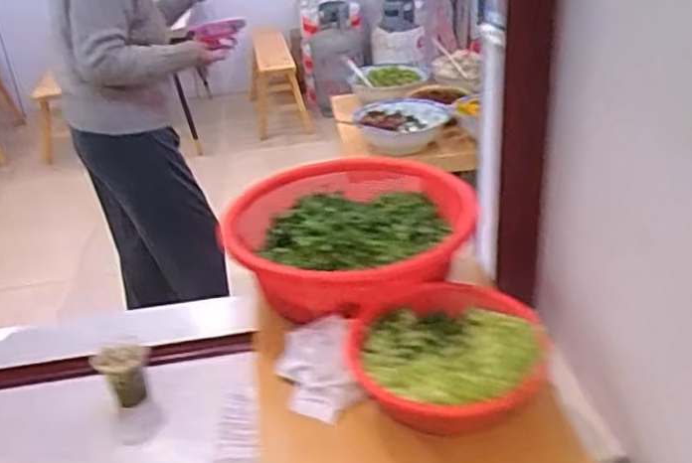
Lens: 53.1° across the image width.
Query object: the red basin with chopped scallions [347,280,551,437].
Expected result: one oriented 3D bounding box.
[{"bbox_3d":[0.114,0.150,0.756,0.205,0.083,0.205,-4,28,2],"label":"red basin with chopped scallions"}]

